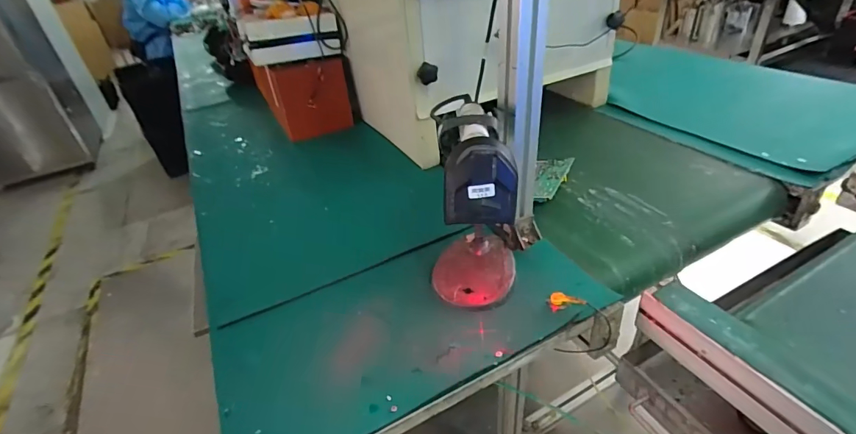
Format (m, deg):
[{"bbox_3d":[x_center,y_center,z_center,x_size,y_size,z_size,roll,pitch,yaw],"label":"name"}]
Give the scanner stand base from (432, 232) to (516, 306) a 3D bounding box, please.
[{"bbox_3d":[0.062,0.064,0.574,0.102,0.018,0.129,0,36,11],"label":"scanner stand base"}]

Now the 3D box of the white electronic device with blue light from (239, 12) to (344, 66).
[{"bbox_3d":[-0.293,-0.389,0.937,0.203,0.081,0.057,-16,36,-11],"label":"white electronic device with blue light"}]

